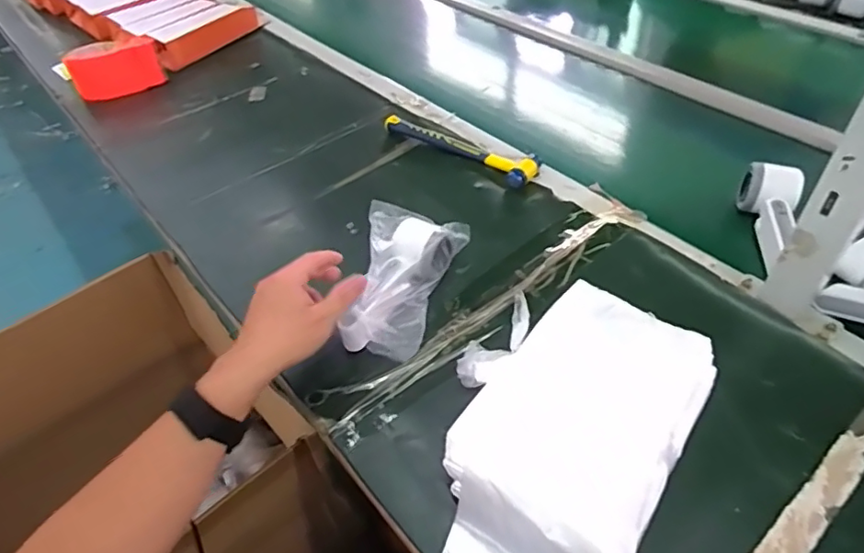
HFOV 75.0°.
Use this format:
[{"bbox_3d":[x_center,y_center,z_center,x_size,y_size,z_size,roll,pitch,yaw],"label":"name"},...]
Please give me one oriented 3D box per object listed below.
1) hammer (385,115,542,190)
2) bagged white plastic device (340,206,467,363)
[{"bbox_3d":[0.038,-0.182,0.780,0.237,0.023,0.054,29,55,28],"label":"hammer"},{"bbox_3d":[-0.025,0.004,0.594,0.104,0.057,0.168,4,47,9],"label":"bagged white plastic device"}]

